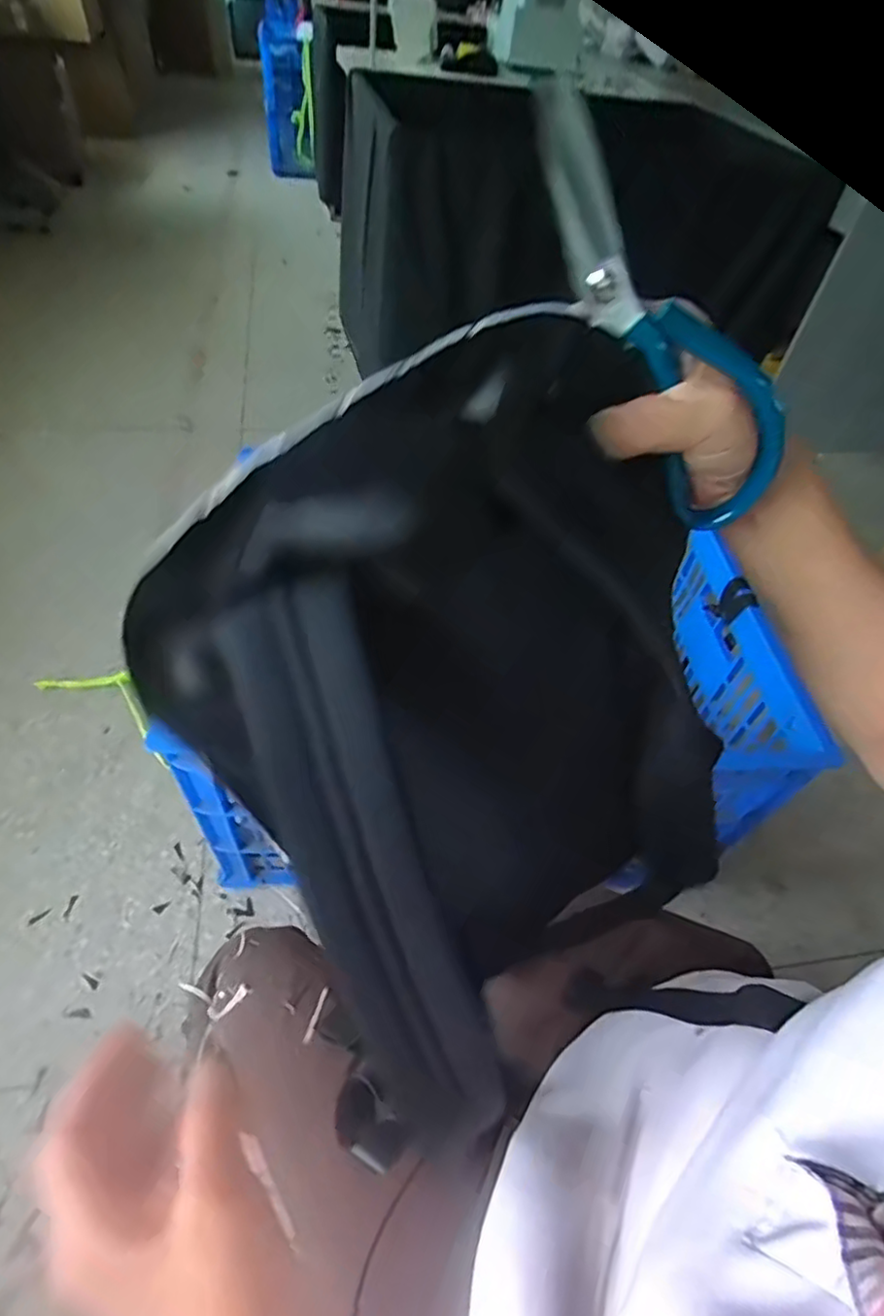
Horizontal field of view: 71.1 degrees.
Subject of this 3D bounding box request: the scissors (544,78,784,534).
[{"bbox_3d":[0.084,-0.128,0.248,0.171,0.050,0.026,45,49,-23],"label":"scissors"}]

